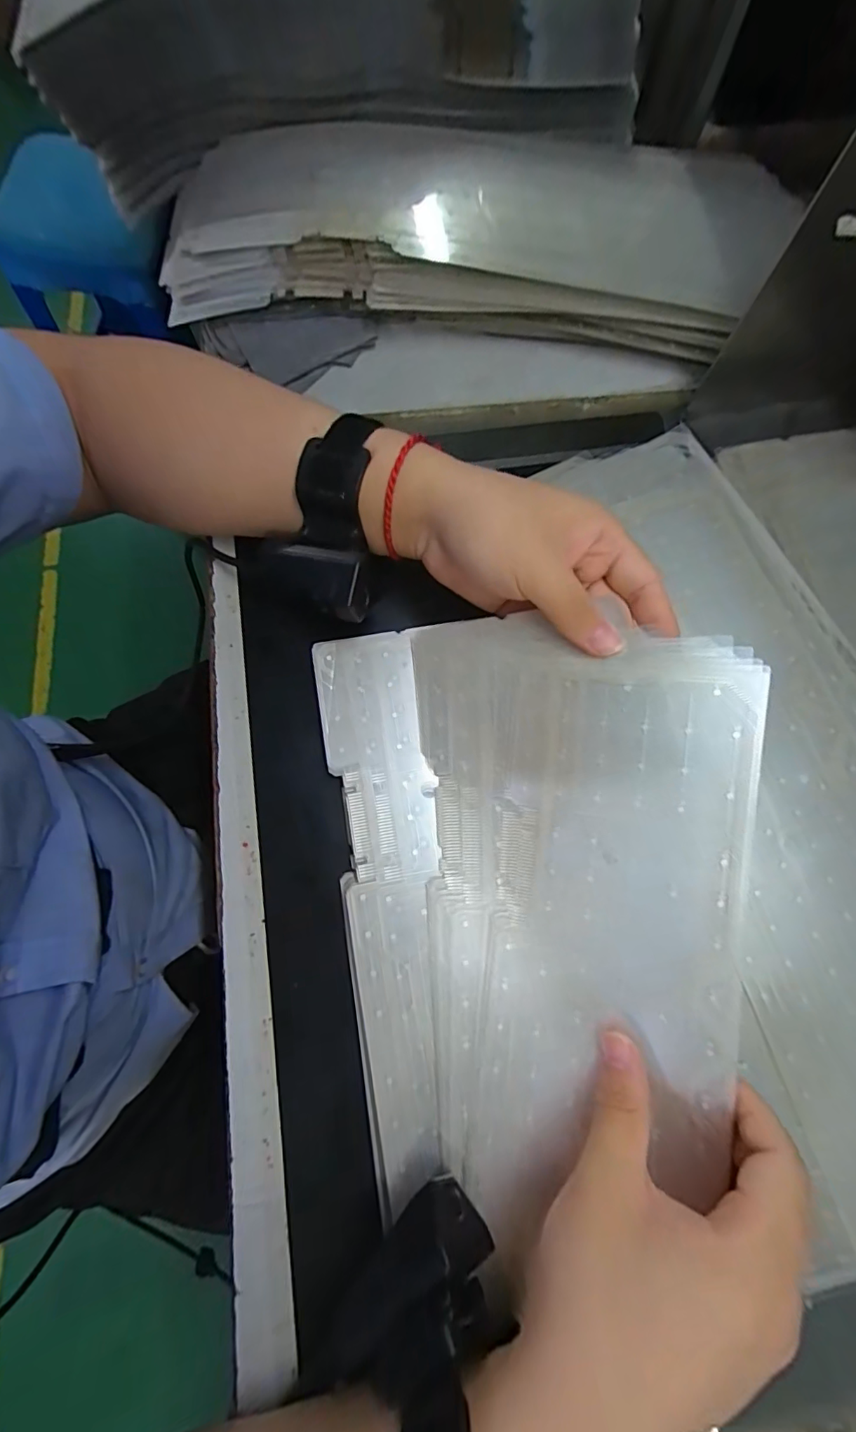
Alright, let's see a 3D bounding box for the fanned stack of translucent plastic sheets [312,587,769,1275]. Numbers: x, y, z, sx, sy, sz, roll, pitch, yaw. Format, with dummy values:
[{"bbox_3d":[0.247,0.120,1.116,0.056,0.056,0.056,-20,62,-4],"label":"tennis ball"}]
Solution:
[{"bbox_3d":[0.059,0.076,0.253,0.210,0.040,0.278,-13,79,16],"label":"fanned stack of translucent plastic sheets"}]

